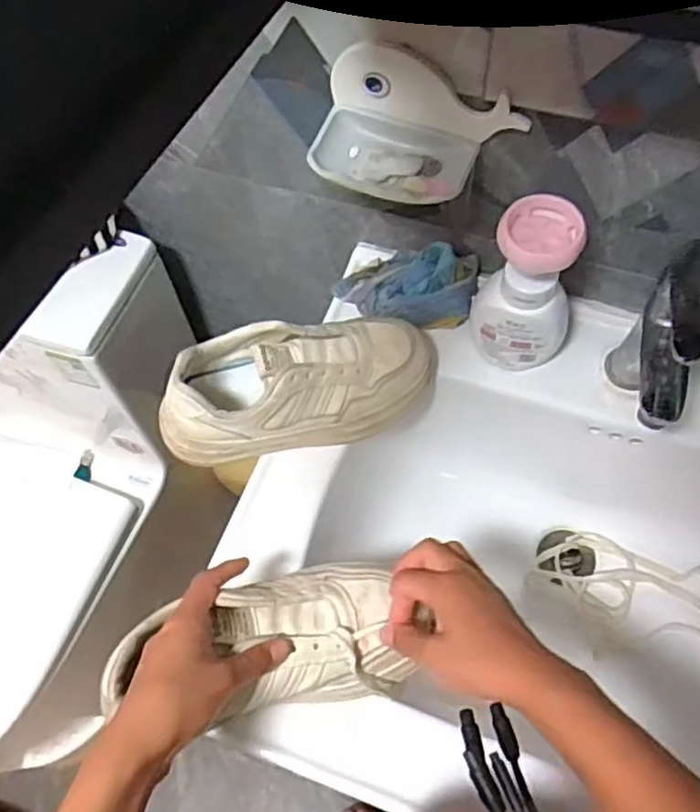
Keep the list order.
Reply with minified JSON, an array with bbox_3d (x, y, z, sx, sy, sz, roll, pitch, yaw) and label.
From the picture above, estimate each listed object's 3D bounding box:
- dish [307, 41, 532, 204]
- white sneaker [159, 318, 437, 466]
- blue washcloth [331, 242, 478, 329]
[{"bbox_3d":[0.048,-0.216,0.545,0.158,0.073,0.085,12,62,9],"label":"dish"},{"bbox_3d":[-0.038,-0.019,0.597,0.247,0.093,0.086,-19,62,-8],"label":"white sneaker"},{"bbox_3d":[0.053,-0.117,0.664,0.131,0.055,0.080,6,61,6],"label":"blue washcloth"}]

